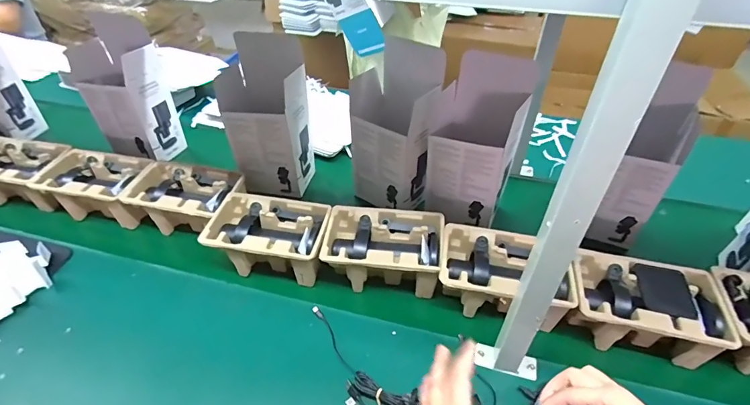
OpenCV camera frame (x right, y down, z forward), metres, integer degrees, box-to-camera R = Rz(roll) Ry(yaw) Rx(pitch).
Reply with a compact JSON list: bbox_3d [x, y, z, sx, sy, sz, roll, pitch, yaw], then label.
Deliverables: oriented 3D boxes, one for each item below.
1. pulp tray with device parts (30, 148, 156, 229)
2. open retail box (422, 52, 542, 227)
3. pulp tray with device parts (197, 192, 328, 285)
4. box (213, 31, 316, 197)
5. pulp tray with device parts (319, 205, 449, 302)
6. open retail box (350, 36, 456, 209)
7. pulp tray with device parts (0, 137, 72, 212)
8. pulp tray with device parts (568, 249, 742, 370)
[{"bbox_3d":[-0.639,-0.038,0.967,0.241,0.103,0.162,6,42,10],"label":"pulp tray with device parts"},{"bbox_3d":[0.215,-0.136,0.871,0.185,0.311,0.163,8,43,13],"label":"open retail box"},{"bbox_3d":[-0.208,0.076,0.840,0.234,0.108,0.154,4,42,9],"label":"pulp tray with device parts"},{"bbox_3d":[-0.249,-0.192,0.959,0.178,0.330,0.144,-2,42,2],"label":"box"},{"bbox_3d":[0.024,0.100,0.813,0.231,0.110,0.154,3,42,8],"label":"pulp tray with device parts"},{"bbox_3d":[0.048,-0.160,0.914,0.190,0.330,0.165,17,46,22],"label":"open retail box"},{"bbox_3d":[-0.882,-0.072,1.005,0.277,0.102,0.150,4,42,9],"label":"pulp tray with device parts"},{"bbox_3d":[0.461,0.181,0.714,0.231,0.101,0.159,7,43,12],"label":"pulp tray with device parts"}]

